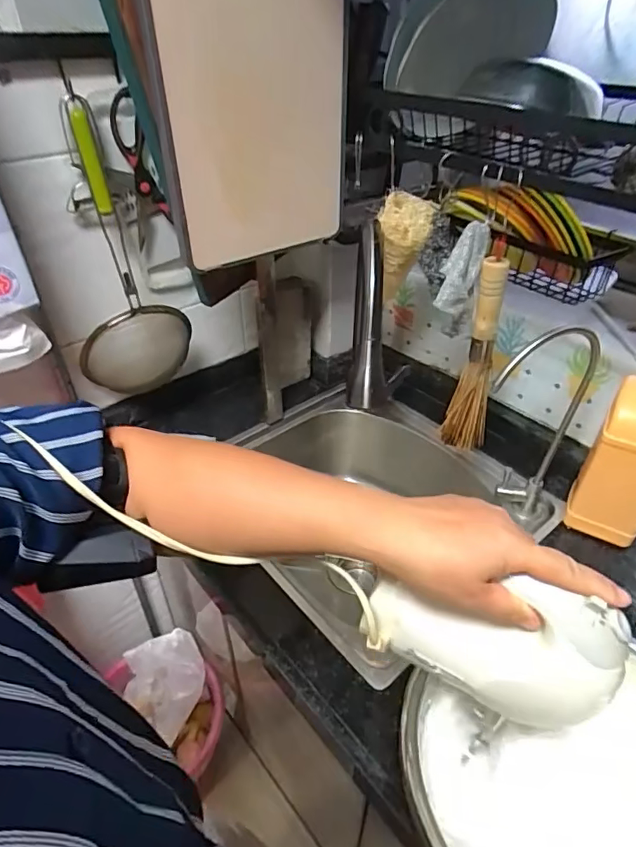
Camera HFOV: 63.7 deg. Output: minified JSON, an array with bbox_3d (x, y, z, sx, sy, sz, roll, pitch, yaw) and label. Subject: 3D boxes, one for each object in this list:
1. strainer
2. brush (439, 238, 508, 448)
[{"bbox_3d":[-0.276,-0.206,0.710,0.153,0.394,0.053,-19,43,-22],"label":"strainer"},{"bbox_3d":[0.197,-0.080,0.621,0.049,0.258,0.038,14,41,17],"label":"brush"}]

